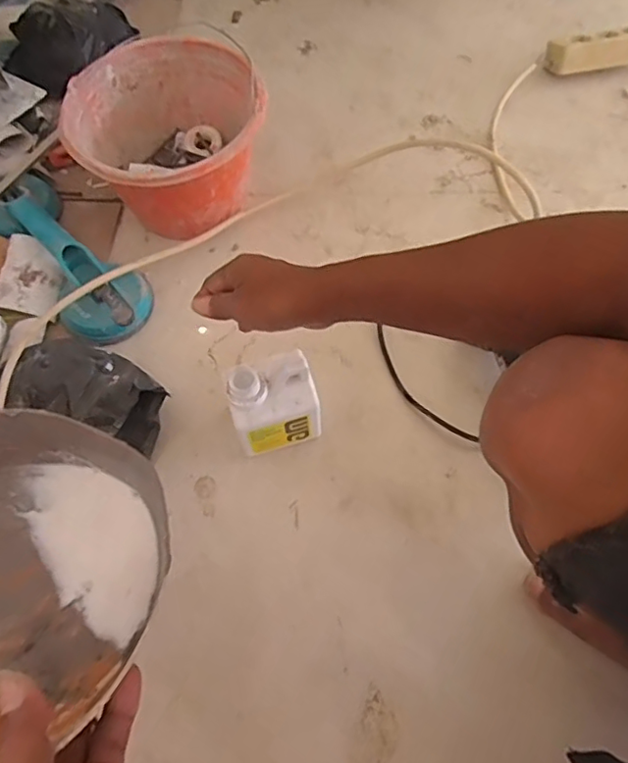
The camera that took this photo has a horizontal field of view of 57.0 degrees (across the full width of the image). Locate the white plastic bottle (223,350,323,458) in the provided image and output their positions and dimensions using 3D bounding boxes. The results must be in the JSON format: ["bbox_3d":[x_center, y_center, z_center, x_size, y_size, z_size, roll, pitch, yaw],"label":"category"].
[{"bbox_3d":[-0.043,0.023,0.629,0.087,0.123,0.072,-14,63,-6],"label":"white plastic bottle"}]

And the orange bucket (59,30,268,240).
[{"bbox_3d":[-0.182,-0.314,0.770,0.246,0.142,0.258,-18,63,-8],"label":"orange bucket"}]

